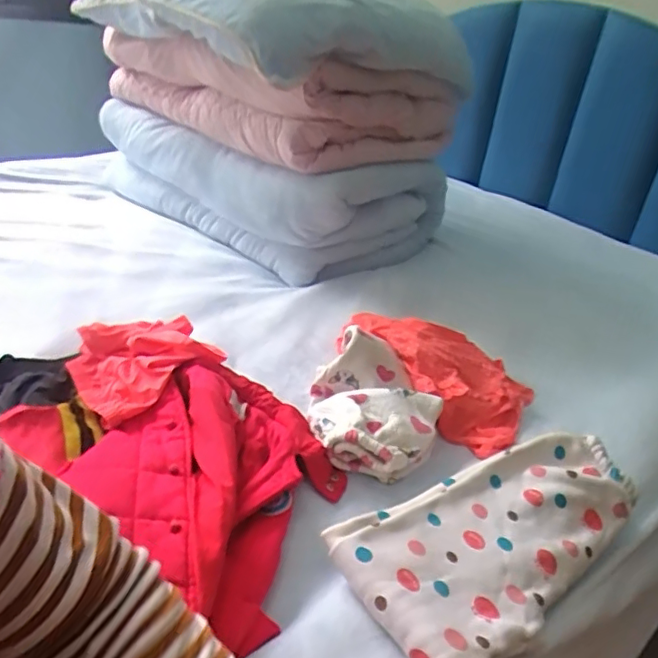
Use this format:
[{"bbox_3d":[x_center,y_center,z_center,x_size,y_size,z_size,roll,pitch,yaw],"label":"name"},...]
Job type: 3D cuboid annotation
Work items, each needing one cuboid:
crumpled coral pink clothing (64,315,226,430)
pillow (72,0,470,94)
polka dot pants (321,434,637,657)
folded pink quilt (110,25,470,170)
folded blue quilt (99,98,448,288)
[{"bbox_3d":[-0.265,0.042,0.803,0.184,0.064,0.186,-19,38,-36],"label":"crumpled coral pink clothing"},{"bbox_3d":[-0.159,-0.701,1.250,0.784,0.179,0.497,30,37,36],"label":"pillow"},{"bbox_3d":[0.200,0.229,0.637,0.377,0.054,0.178,-14,35,-31],"label":"polka dot pants"},{"bbox_3d":[-0.180,-0.569,1.348,0.475,0.199,0.785,-23,40,-40],"label":"folded pink quilt"},{"bbox_3d":[-0.187,-0.398,1.511,0.822,0.257,0.438,26,35,32],"label":"folded blue quilt"}]

